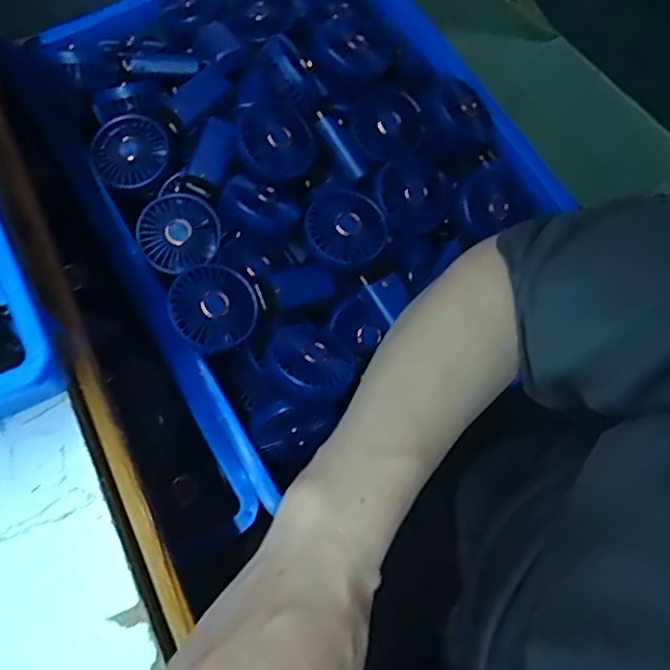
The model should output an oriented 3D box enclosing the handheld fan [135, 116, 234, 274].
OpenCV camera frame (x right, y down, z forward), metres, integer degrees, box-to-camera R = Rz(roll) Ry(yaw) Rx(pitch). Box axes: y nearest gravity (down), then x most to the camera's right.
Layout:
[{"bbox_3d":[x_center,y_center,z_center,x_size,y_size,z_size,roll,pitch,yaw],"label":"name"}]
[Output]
[{"bbox_3d":[-0.153,-0.154,0.657,0.080,0.033,0.178,18,73,3],"label":"handheld fan"}]

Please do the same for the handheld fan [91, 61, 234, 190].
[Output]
[{"bbox_3d":[-0.196,-0.240,0.688,0.078,0.035,0.175,43,76,10],"label":"handheld fan"}]

